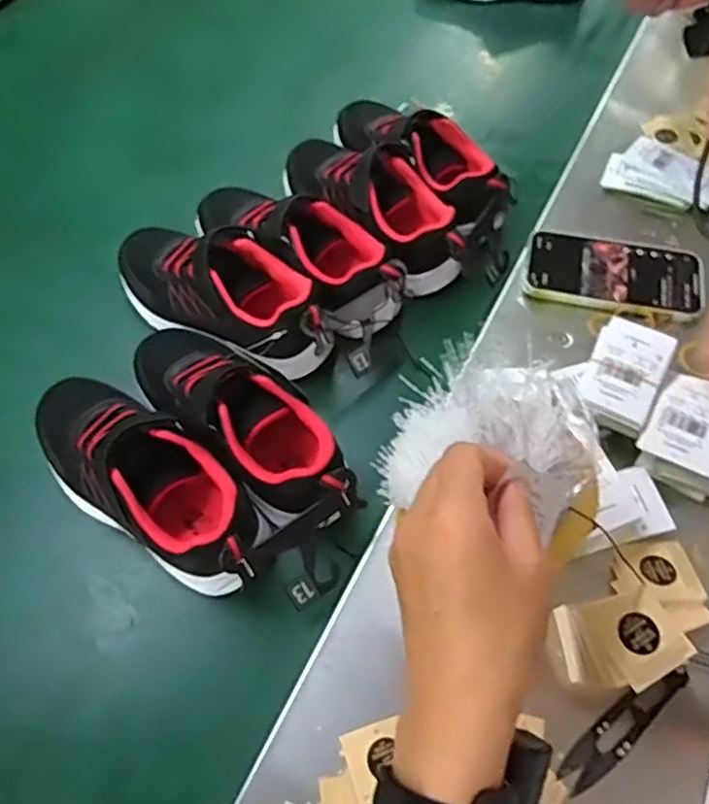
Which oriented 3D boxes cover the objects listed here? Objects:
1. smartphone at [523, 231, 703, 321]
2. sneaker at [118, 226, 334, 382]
[{"bbox_3d":[0.224,-0.111,0.574,0.145,0.007,0.079,12,59,9],"label":"smartphone"},{"bbox_3d":[-0.108,-0.094,0.560,0.210,0.075,0.083,29,66,12],"label":"sneaker"}]

